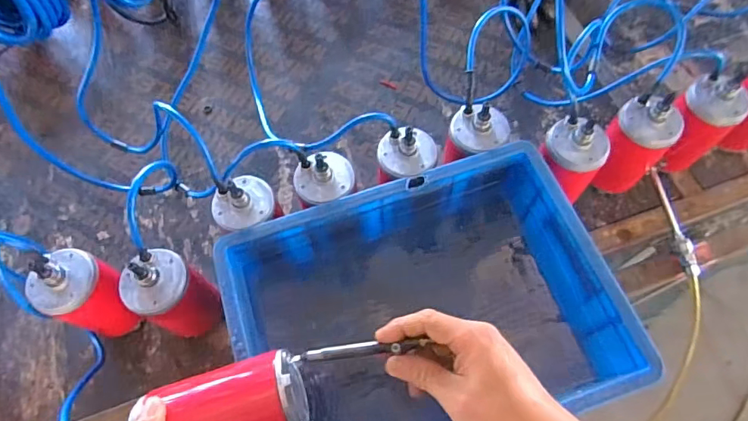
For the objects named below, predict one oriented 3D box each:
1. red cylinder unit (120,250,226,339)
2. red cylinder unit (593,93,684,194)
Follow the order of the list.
[{"bbox_3d":[-0.243,0.106,0.584,0.081,0.164,0.079,25,69,11],"label":"red cylinder unit"},{"bbox_3d":[0.355,-0.087,0.653,0.071,0.163,0.081,-40,72,-15],"label":"red cylinder unit"}]

